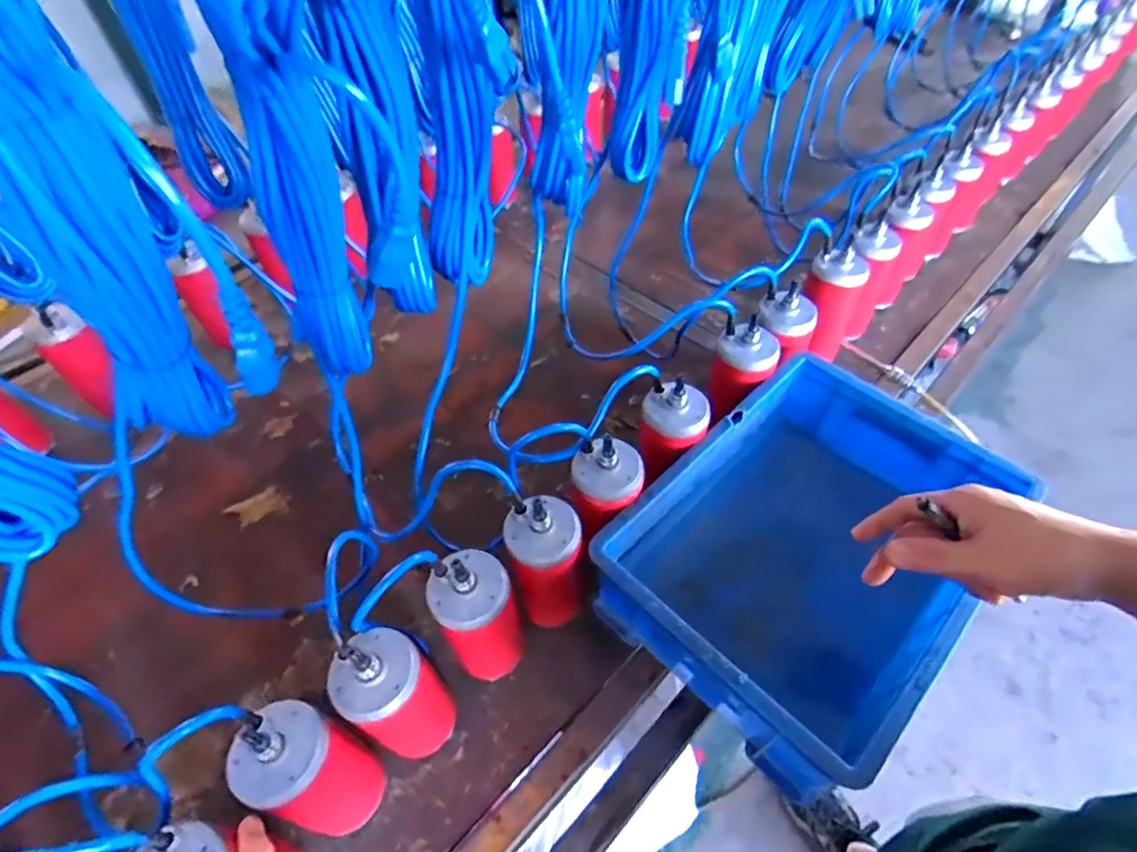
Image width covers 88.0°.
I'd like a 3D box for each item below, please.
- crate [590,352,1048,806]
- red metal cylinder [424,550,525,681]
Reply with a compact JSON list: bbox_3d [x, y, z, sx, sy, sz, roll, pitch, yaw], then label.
[{"bbox_3d":[0.261,0.140,0.668,0.291,0.170,0.396,35,60,27],"label":"crate"},{"bbox_3d":[-0.087,0.195,0.598,0.078,0.188,0.075,-23,54,-15],"label":"red metal cylinder"}]

